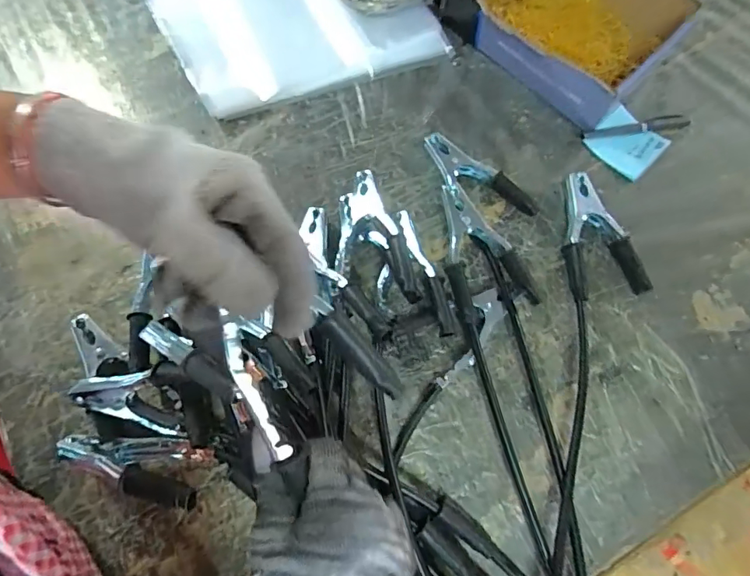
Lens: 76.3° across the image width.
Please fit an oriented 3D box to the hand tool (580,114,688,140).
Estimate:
[{"bbox_3d":[0.312,-0.192,0.573,0.136,0.010,0.019,-11,72,-4],"label":"hand tool"}]

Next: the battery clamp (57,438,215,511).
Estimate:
[{"bbox_3d":[-0.203,0.146,0.407,0.136,0.085,0.042,11,72,3],"label":"battery clamp"}]

